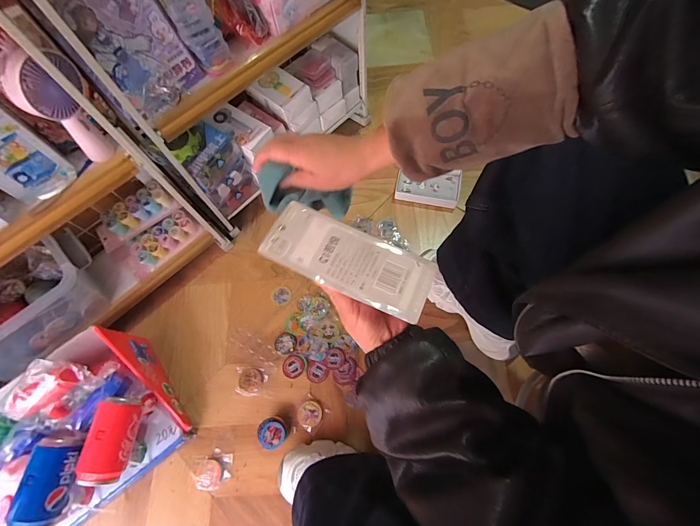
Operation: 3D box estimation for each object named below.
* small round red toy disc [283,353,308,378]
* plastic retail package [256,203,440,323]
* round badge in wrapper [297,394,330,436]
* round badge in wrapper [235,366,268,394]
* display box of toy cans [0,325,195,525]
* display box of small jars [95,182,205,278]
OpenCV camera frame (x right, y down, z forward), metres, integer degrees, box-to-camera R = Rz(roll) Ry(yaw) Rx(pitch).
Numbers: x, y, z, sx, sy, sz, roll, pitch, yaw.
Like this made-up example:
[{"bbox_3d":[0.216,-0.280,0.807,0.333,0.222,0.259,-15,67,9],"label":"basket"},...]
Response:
[{"bbox_3d":[-0.116,0.216,0.686,0.053,0.004,0.046,-31,68,-10],"label":"small round red toy disc"},{"bbox_3d":[-0.001,-0.004,0.355,0.181,0.011,0.076,24,70,6],"label":"plastic retail package"},{"bbox_3d":[-0.078,0.301,0.648,0.052,0.009,0.054,33,72,16],"label":"round badge in wrapper"},{"bbox_3d":[-0.204,0.244,0.677,0.065,0.008,0.054,-2,67,2],"label":"round badge in wrapper"},{"bbox_3d":[-0.504,0.318,0.566,0.346,0.180,0.233,-39,70,-13],"label":"display box of toy cans"},{"bbox_3d":[-0.422,-0.069,0.679,0.128,0.076,0.173,41,75,18],"label":"display box of small jars"}]

